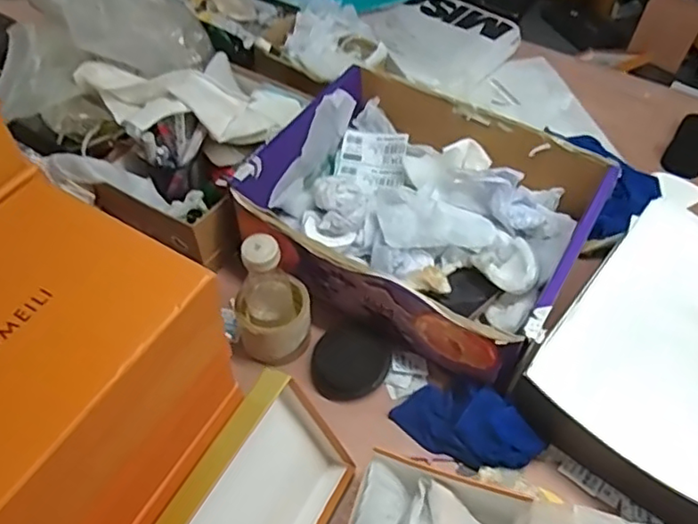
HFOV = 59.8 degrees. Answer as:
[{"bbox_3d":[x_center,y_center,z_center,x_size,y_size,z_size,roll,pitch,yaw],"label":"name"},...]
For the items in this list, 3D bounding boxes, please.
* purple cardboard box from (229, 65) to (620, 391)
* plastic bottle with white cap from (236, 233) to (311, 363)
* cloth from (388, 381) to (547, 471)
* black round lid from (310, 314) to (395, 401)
[{"bbox_3d":[0.097,-0.070,0.807,0.397,0.123,0.330,28,58,18],"label":"purple cardboard box"},{"bbox_3d":[-0.088,0.041,0.697,0.083,0.164,0.071,-12,55,-10],"label":"plastic bottle with white cap"},{"bbox_3d":[0.136,0.181,0.685,0.149,0.059,0.087,36,61,23],"label":"cloth"},{"bbox_3d":[0.002,0.120,0.748,0.090,0.011,0.101,23,74,18],"label":"black round lid"}]

